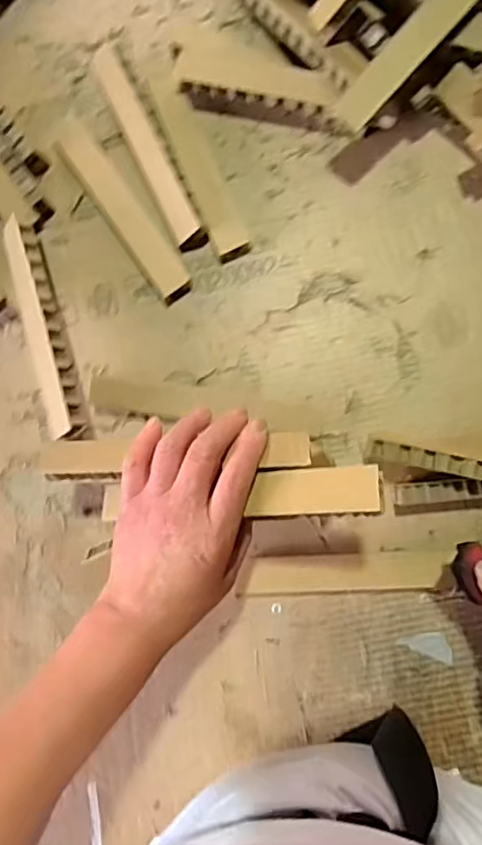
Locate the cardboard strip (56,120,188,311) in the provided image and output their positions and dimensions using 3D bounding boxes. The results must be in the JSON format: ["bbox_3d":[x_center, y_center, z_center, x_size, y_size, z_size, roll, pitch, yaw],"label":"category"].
[{"bbox_3d":[-0.109,-0.195,0.539,0.033,0.017,0.192,-35,81,2],"label":"cardboard strip"}]

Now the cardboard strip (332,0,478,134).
[{"bbox_3d":[0.149,-0.316,0.456,0.195,0.012,0.035,-46,75,11],"label":"cardboard strip"}]

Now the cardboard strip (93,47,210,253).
[{"bbox_3d":[-0.084,-0.253,0.529,0.029,0.019,0.204,-25,81,3],"label":"cardboard strip"}]

